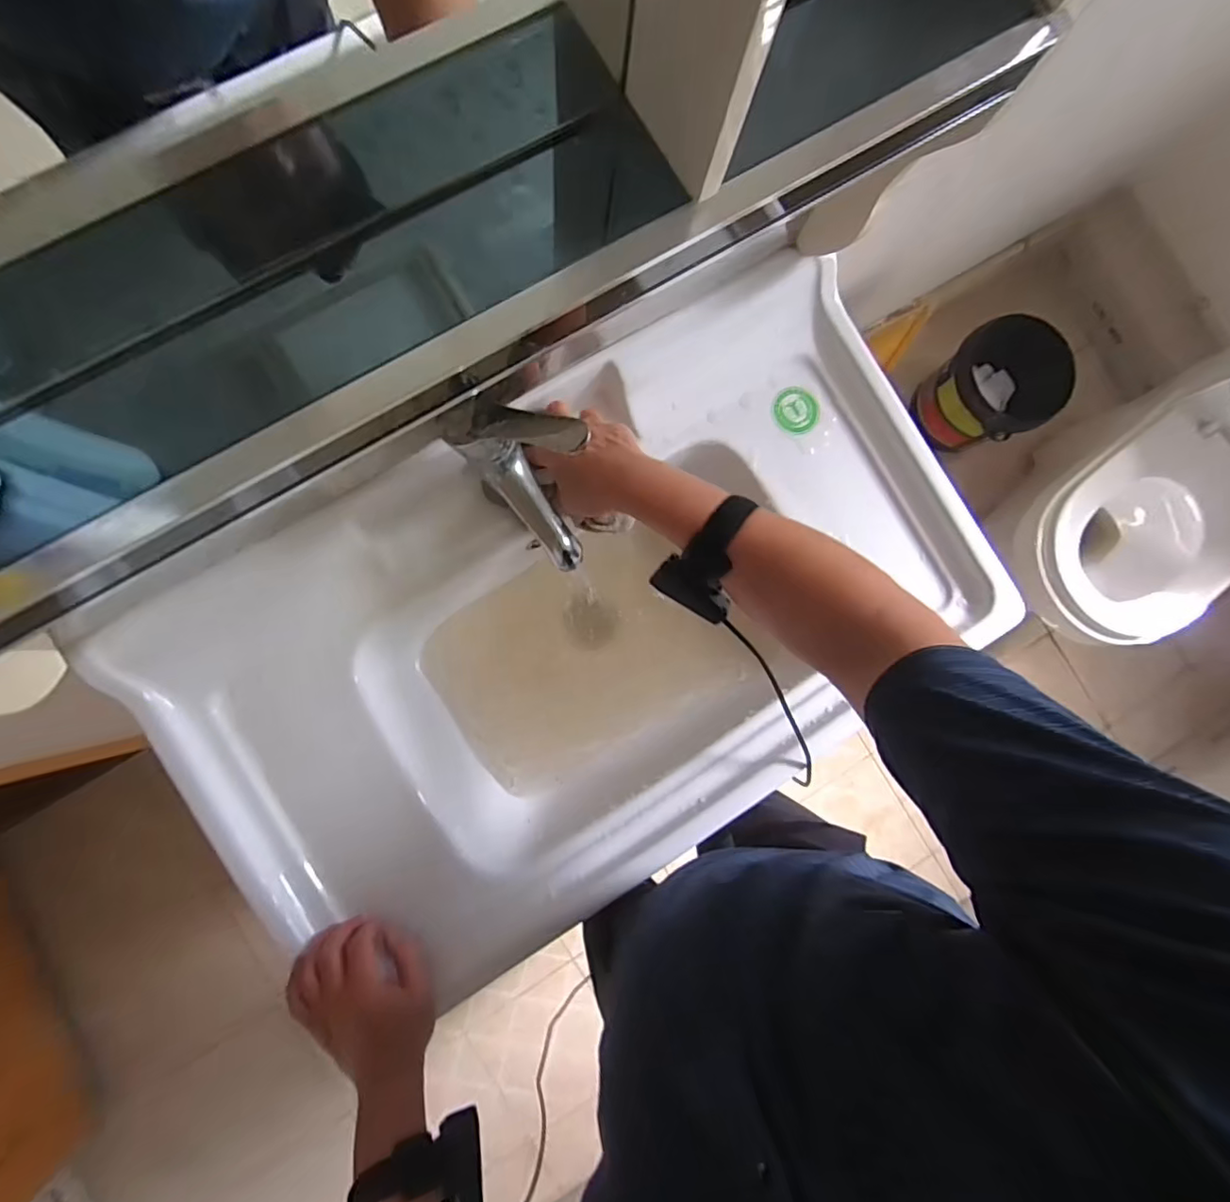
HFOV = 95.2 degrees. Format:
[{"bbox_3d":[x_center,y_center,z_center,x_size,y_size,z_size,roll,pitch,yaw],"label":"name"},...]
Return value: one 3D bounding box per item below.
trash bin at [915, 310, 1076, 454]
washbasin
[{"bbox_3d":[0.921,-0.529,1.416,0.265,0.272,0.277,-27,89,-6],"label":"trash bin"},{"bbox_3d":[-0.026,0.026,0.606,0.789,0.166,0.461,-33,89,-6],"label":"washbasin"}]

